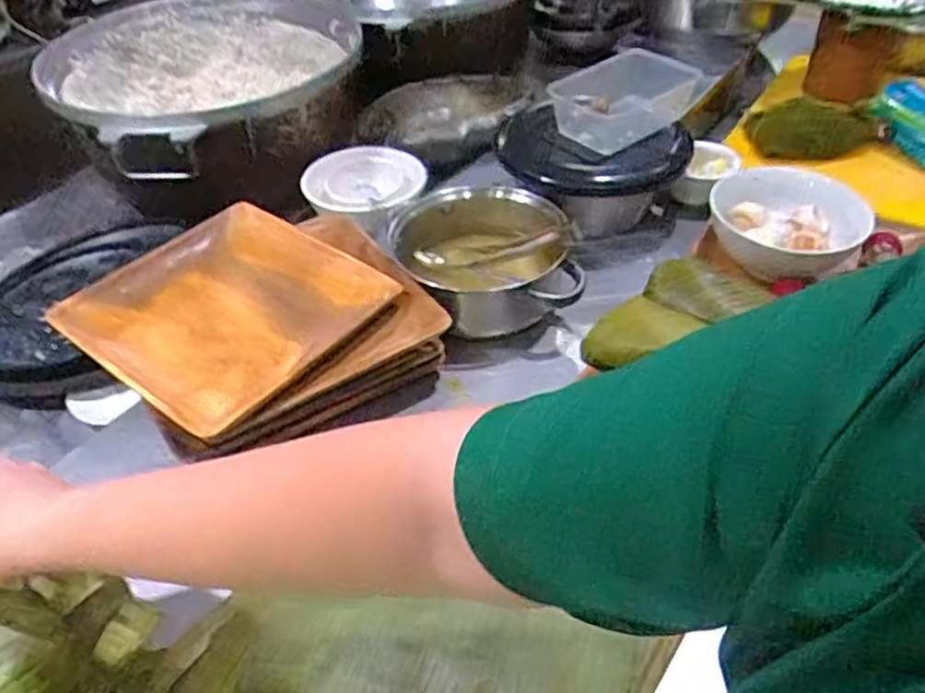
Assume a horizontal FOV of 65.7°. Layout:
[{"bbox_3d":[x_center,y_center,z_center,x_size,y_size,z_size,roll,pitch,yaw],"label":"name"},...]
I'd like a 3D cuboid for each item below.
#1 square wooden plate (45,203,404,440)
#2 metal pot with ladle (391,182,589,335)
[{"bbox_3d":[-0.249,-0.048,0.744,0.274,0.025,0.262,27,52,27],"label":"square wooden plate"},{"bbox_3d":[0.020,-0.103,0.815,0.198,0.107,0.208,-1,44,1],"label":"metal pot with ladle"}]

